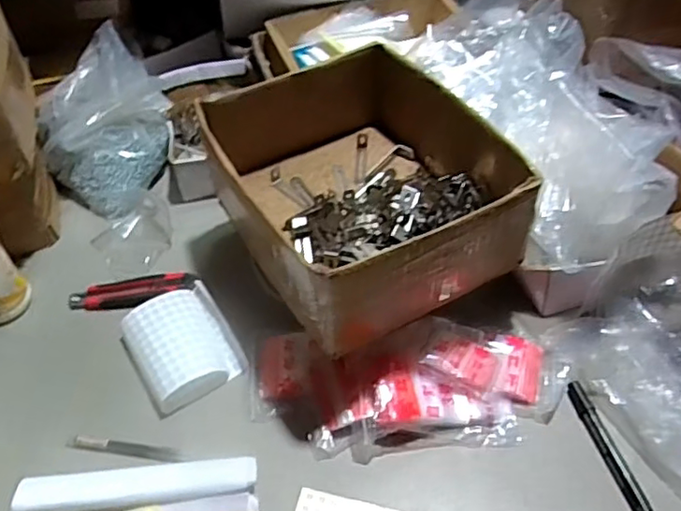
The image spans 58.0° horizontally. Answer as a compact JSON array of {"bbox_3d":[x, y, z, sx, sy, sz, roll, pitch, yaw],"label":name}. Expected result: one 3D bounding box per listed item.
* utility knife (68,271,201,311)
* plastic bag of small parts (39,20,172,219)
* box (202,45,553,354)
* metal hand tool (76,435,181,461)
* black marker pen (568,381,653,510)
[{"bbox_3d":[-0.254,0.044,0.750,0.158,0.021,0.036,-7,46,-3],"label":"utility knife"},{"bbox_3d":[-0.332,-0.192,0.875,0.178,0.148,0.184,31,56,29],"label":"plastic bag of small parts"},{"bbox_3d":[0.019,-0.079,0.677,0.253,0.121,0.316,-25,50,-19],"label":"box"},{"bbox_3d":[-0.211,0.190,0.612,0.104,0.012,0.014,5,47,9],"label":"metal hand tool"},{"bbox_3d":[0.256,0.183,0.589,0.018,0.011,0.138,-11,47,-7],"label":"black marker pen"}]

